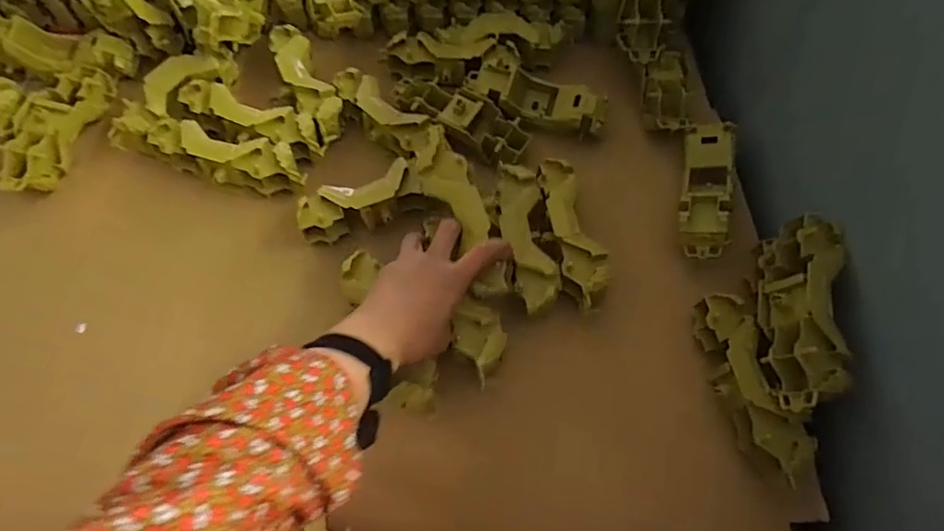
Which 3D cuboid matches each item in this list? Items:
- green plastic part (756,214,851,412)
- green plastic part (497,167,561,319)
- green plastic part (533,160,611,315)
[{"bbox_3d":[0.289,0.040,0.488,0.054,0.058,0.167,10,62,2],"label":"green plastic part"},{"bbox_3d":[0.056,-0.036,0.559,0.047,0.031,0.161,-5,63,-6],"label":"green plastic part"},{"bbox_3d":[0.098,-0.033,0.575,0.051,0.036,0.167,-10,64,-8],"label":"green plastic part"}]

